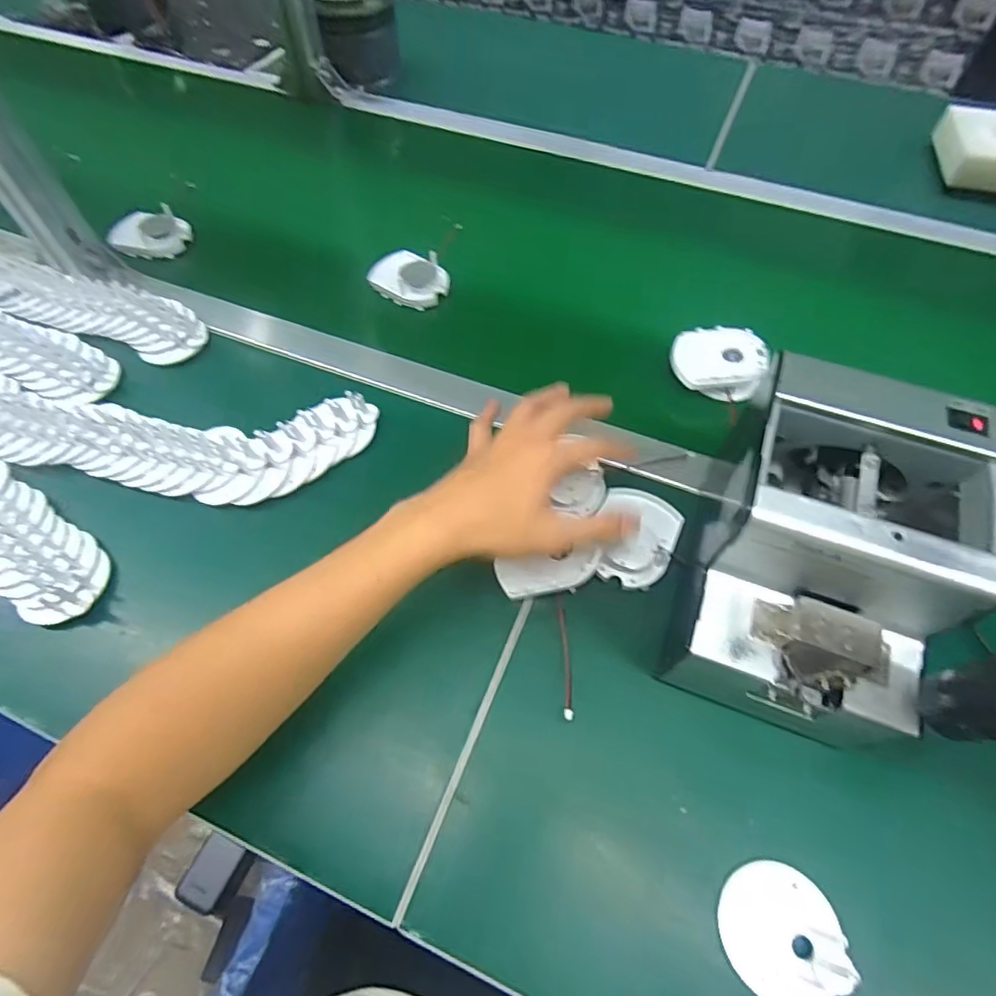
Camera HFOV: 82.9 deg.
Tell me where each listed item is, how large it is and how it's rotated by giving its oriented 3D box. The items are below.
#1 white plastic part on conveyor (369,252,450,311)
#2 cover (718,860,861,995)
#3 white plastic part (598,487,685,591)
[{"bbox_3d":[-0.090,-0.224,0.581,0.070,0.028,0.058,27,62,15],"label":"white plastic part on conveyor"},{"bbox_3d":[0.158,0.242,0.314,0.061,0.016,0.063,0,59,0],"label":"cover"},{"bbox_3d":[0.103,0.028,0.422,0.059,0.017,0.076,22,61,13],"label":"white plastic part"}]

